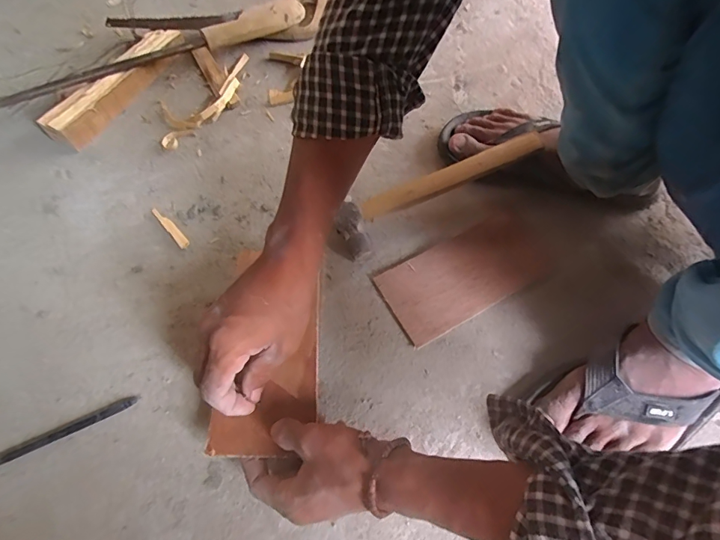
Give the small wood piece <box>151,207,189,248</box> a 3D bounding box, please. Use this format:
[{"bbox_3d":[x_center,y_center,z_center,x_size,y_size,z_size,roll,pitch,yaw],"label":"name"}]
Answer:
[{"bbox_3d":[-0.224,-0.050,0.493,0.012,0.009,0.068,-39,72,-18],"label":"small wood piece"}]

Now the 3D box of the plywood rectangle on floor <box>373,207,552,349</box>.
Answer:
[{"bbox_3d":[0.119,0.005,0.478,0.187,0.008,0.093,-28,69,-14],"label":"plywood rectangle on floor"}]

